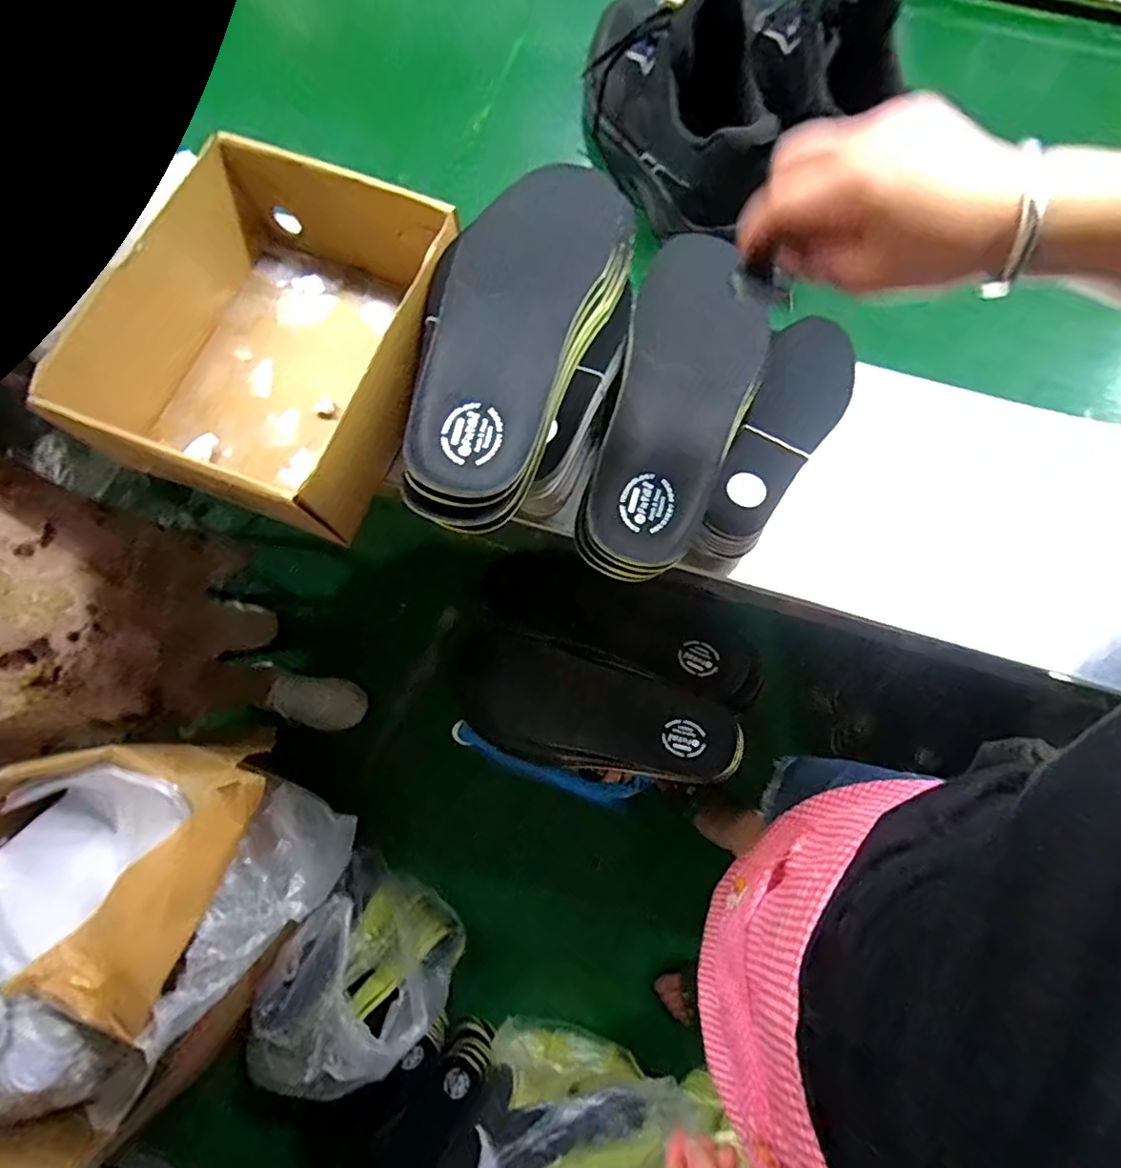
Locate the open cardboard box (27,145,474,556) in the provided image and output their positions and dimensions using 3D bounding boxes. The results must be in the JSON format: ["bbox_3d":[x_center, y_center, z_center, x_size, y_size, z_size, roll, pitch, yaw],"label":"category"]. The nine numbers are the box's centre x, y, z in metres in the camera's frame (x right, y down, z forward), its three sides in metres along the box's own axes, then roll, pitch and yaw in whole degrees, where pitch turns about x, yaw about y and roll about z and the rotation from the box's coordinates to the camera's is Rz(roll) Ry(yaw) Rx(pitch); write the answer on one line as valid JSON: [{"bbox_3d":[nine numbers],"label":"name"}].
[{"bbox_3d":[-0.226,-0.196,0.470,0.225,0.100,0.262,20,76,5],"label":"open cardboard box"}]

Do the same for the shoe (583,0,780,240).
[{"bbox_3d":[0.102,-0.454,0.529,0.089,0.145,0.283,-27,77,-7],"label":"shoe"}]

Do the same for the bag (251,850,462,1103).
[{"bbox_3d":[-0.309,0.604,0.867,0.231,0.190,0.273,32,78,8],"label":"bag"}]

